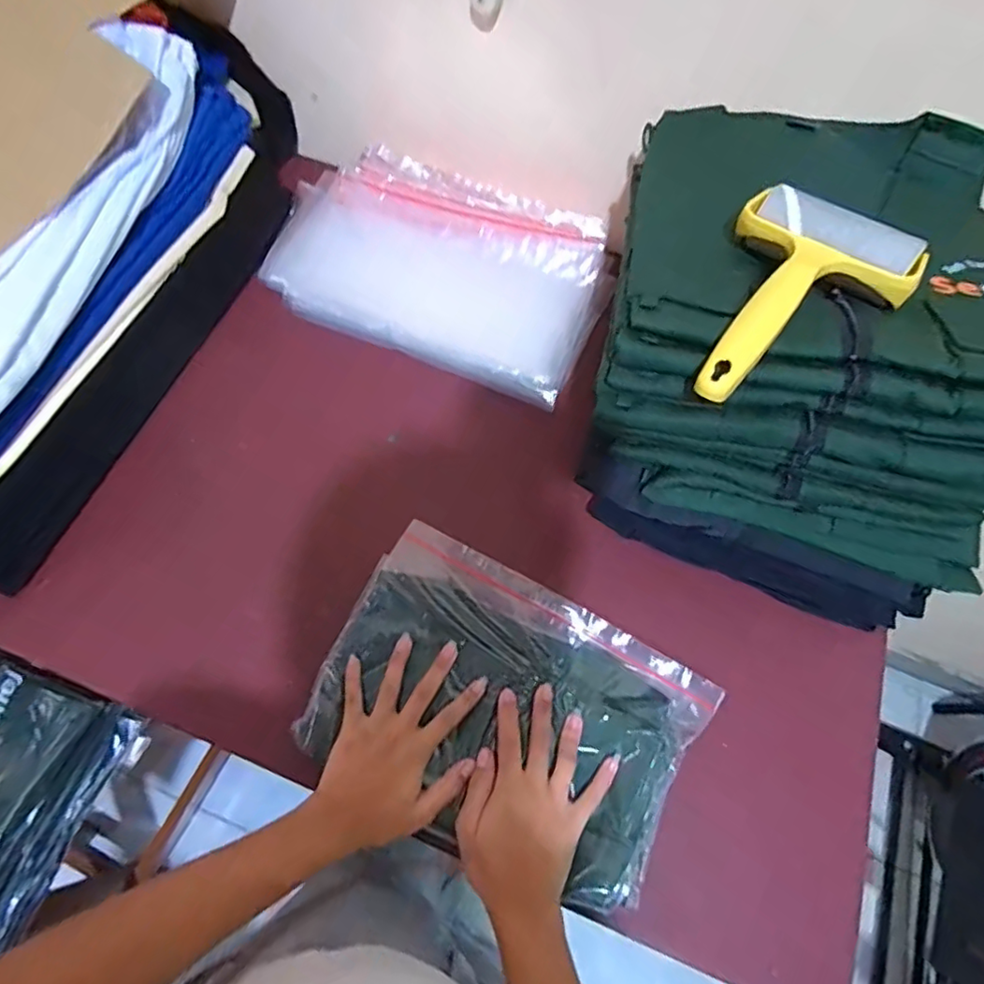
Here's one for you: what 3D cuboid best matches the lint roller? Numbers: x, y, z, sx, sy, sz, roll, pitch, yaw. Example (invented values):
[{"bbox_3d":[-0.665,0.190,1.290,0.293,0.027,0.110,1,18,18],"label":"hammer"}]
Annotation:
[{"bbox_3d":[0.190,-0.118,0.361,0.112,0.034,0.166,31,67,11],"label":"lint roller"}]

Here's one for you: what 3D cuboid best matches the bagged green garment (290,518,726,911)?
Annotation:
[{"bbox_3d":[0.007,0.166,0.452,0.283,0.024,0.198,29,67,10],"label":"bagged green garment"}]

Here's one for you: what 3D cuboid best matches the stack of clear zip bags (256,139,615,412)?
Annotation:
[{"bbox_3d":[-0.058,-0.259,0.645,0.369,0.048,0.261,20,73,4],"label":"stack of clear zip bags"}]

